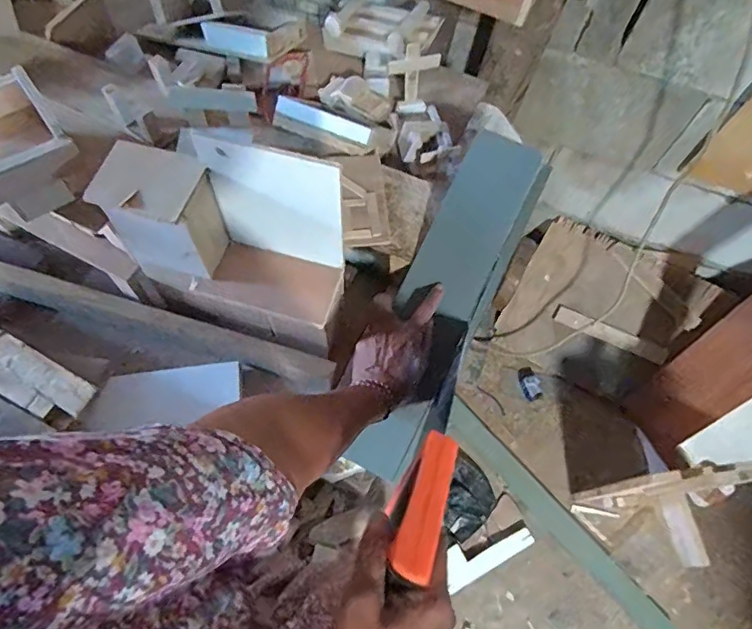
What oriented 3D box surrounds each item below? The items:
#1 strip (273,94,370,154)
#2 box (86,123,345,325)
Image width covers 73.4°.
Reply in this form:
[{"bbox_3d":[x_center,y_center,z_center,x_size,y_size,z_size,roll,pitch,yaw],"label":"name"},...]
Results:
[{"bbox_3d":[-0.066,-0.238,0.632,0.121,0.024,0.032,18,64,-4],"label":"strip"},{"bbox_3d":[-0.132,-0.083,0.453,0.204,0.154,0.091,16,64,3],"label":"box"}]

